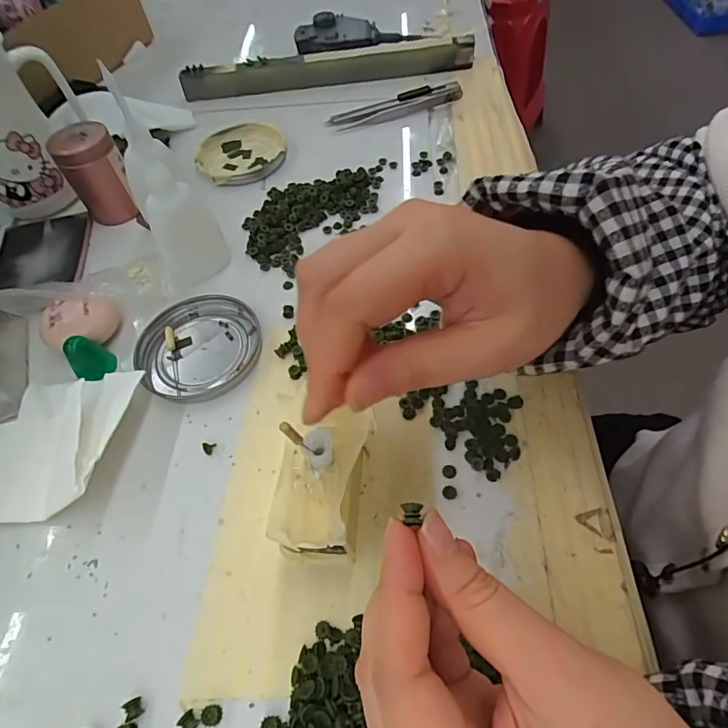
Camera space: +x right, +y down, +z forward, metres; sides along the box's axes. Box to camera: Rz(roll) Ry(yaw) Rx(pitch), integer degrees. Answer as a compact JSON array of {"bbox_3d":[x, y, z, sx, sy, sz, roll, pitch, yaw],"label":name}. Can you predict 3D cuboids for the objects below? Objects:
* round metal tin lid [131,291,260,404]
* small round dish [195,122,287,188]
[{"bbox_3d":[-0.105,-0.012,0.305,0.077,0.009,0.073,-2,56,3],"label":"round metal tin lid"},{"bbox_3d":[-0.111,-0.193,0.428,0.077,0.008,0.084,-2,56,3],"label":"small round dish"}]

